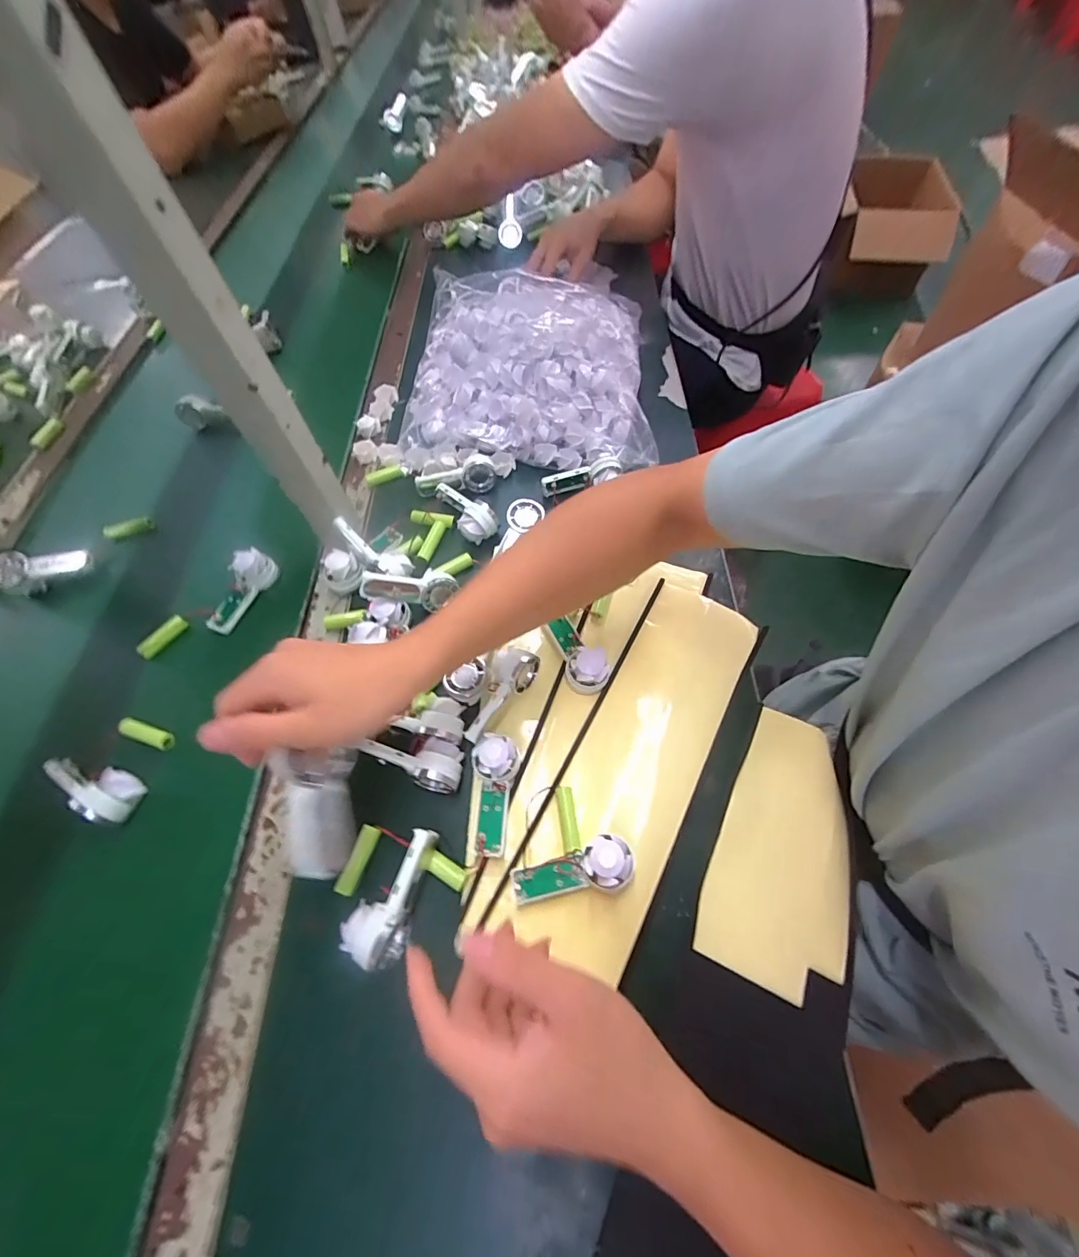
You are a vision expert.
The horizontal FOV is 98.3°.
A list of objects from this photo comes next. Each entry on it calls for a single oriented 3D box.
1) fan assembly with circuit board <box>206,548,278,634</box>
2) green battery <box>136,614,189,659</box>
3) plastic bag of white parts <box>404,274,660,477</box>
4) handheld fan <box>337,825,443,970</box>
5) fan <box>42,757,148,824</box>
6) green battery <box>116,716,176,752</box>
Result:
[{"bbox_3d":[-0.322,-0.042,0.500,0.032,0.032,0.092,16,63,11],"label":"fan assembly with circuit board"},{"bbox_3d":[-0.392,0.008,0.485,0.014,0.013,0.050,34,68,19],"label":"green battery"},{"bbox_3d":[-0.016,-0.337,0.594,0.298,0.078,0.344,2,62,4],"label":"plastic bag of white parts"},{"bbox_3d":[-0.108,0.196,0.348,0.040,0.026,0.091,16,63,11],"label":"handheld fan"},{"bbox_3d":[-0.394,0.137,0.404,0.093,0.030,0.038,11,62,9],"label":"fan"},{"bbox_3d":[-0.369,0.099,0.439,0.054,0.013,0.017,16,63,11],"label":"green battery"}]

